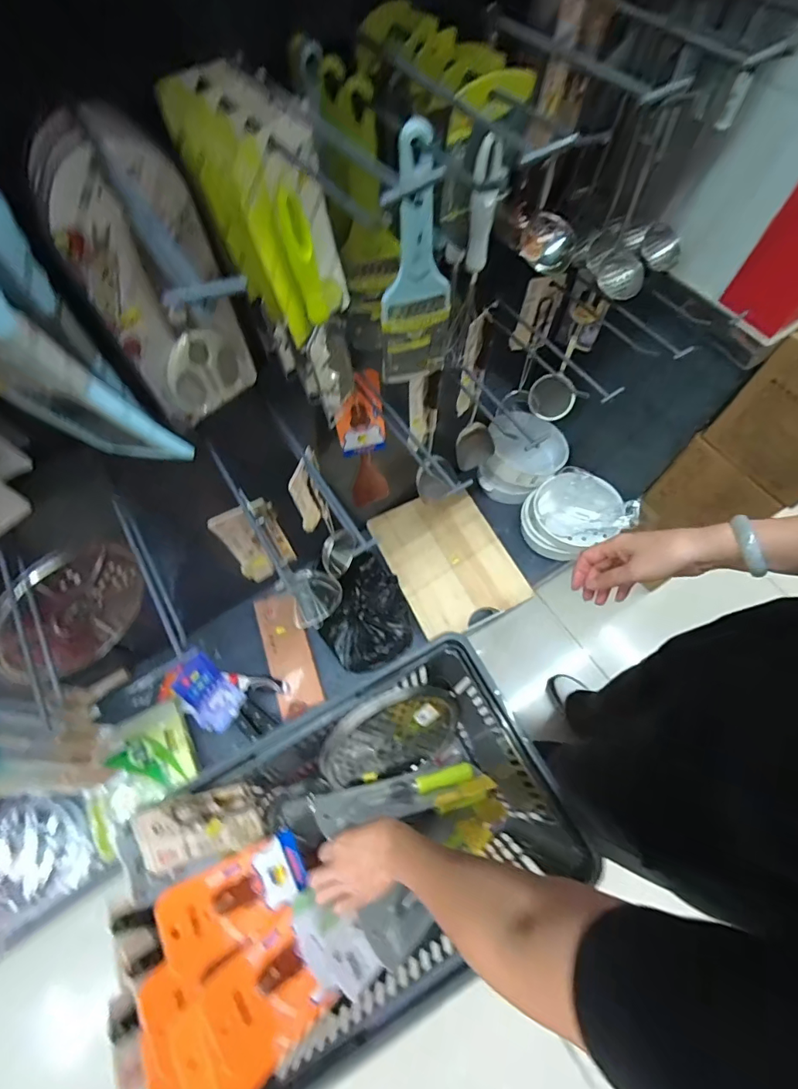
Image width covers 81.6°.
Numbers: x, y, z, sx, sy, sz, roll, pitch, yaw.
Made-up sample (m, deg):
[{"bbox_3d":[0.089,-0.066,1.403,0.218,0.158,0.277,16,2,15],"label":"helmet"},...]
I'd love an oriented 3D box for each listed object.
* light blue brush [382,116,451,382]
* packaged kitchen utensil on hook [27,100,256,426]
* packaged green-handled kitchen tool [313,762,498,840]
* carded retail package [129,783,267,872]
[{"bbox_3d":[0.016,-0.247,0.445,0.070,0.265,0.018,-18,74,-4],"label":"light blue brush"},{"bbox_3d":[-0.219,-0.236,0.441,0.126,0.280,0.041,-35,70,-14],"label":"packaged kitchen utensil on hook"},{"bbox_3d":[0.013,0.389,0.721,0.278,0.083,0.027,-4,107,-15],"label":"packaged green-handled kitchen tool"},{"bbox_3d":[-0.234,0.338,0.566,0.017,0.164,0.075,-45,58,11],"label":"carded retail package"}]

